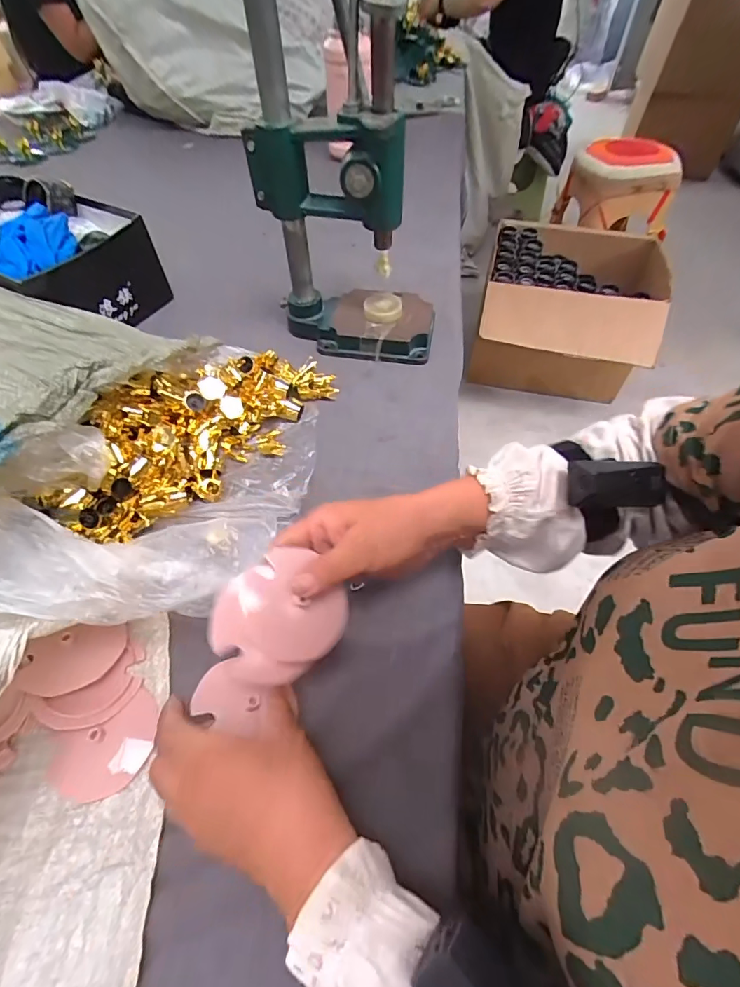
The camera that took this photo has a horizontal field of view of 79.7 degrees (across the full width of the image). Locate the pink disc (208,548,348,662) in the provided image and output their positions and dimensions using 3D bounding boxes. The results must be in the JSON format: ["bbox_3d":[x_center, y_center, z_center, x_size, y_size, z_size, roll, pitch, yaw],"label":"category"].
[{"bbox_3d":[-0.061,0.076,0.310,0.089,0.010,0.073,8,71,-5],"label":"pink disc"}]

